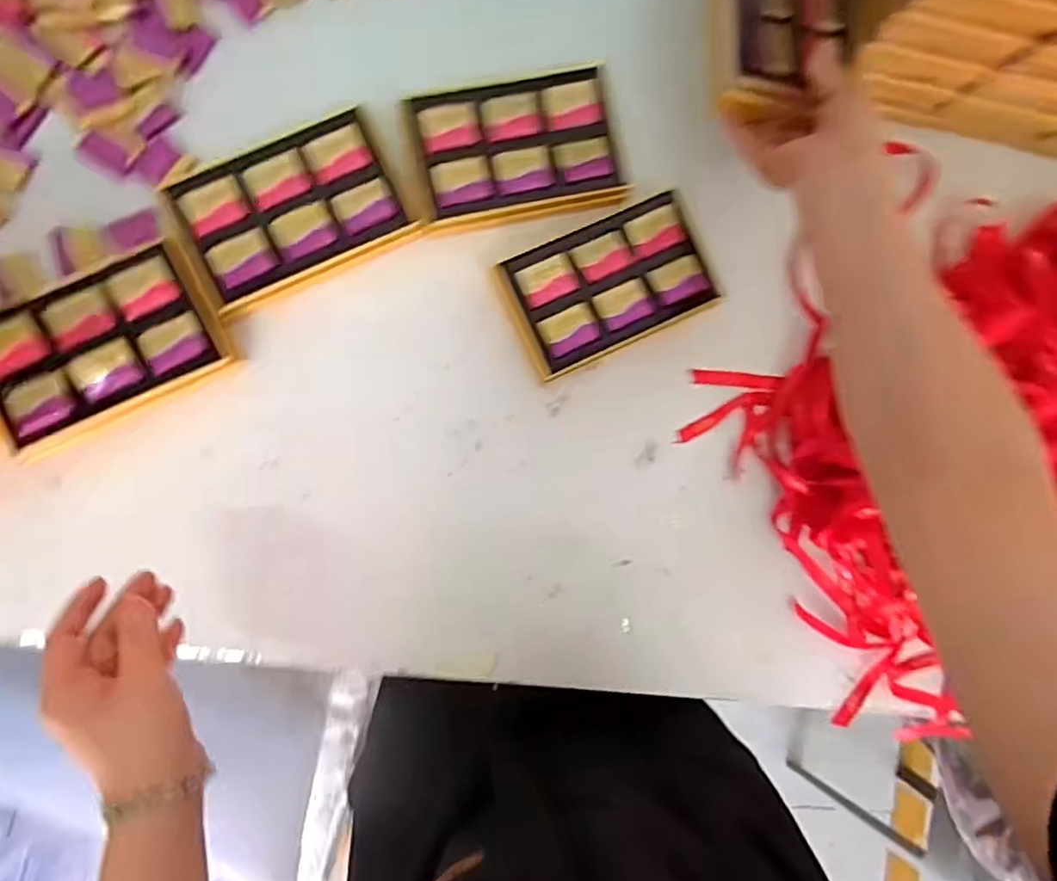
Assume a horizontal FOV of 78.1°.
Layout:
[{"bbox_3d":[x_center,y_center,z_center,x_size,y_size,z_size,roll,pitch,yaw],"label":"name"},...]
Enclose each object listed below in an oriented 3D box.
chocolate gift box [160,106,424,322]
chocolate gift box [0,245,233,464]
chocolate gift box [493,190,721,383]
[{"bbox_3d":[-0.175,-0.174,0.488,0.164,0.019,0.108,-26,94,-7],"label":"chocolate gift box"},{"bbox_3d":[-0.315,-0.066,0.481,0.157,0.034,0.093,-28,94,-6],"label":"chocolate gift box"},{"bbox_3d":[0.065,-0.126,0.528,0.165,0.034,0.099,-25,94,-7],"label":"chocolate gift box"}]

